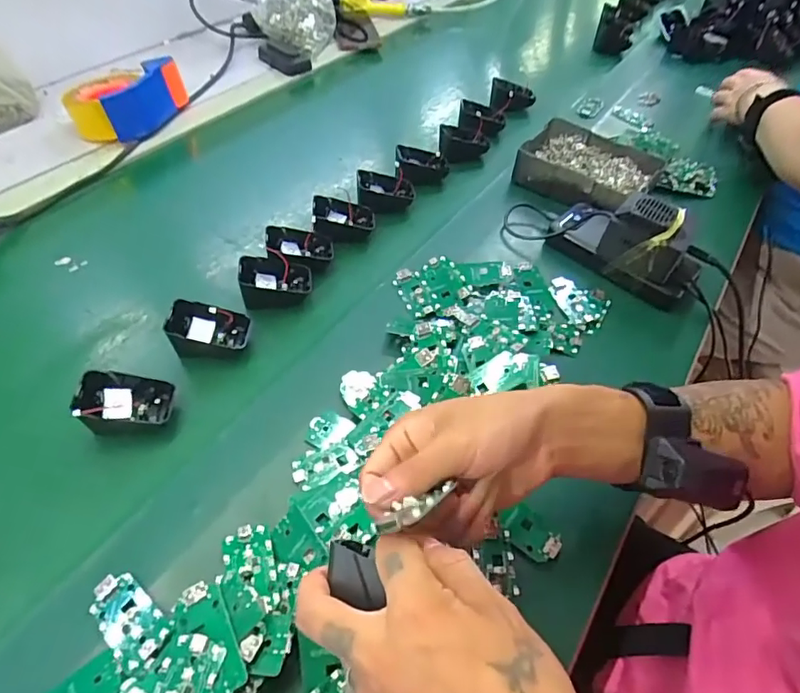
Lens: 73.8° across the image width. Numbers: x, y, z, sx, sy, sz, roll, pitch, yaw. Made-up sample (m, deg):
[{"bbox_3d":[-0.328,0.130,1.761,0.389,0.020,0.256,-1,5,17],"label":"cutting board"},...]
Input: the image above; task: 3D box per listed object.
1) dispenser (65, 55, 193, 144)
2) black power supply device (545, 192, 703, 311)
[{"bbox_3d":[-0.378,-0.338,0.734,0.103,0.073,0.141,24,52,17],"label":"dispenser"},{"bbox_3d":[0.238,-0.121,0.557,0.150,0.067,0.069,34,56,24],"label":"black power supply device"}]

